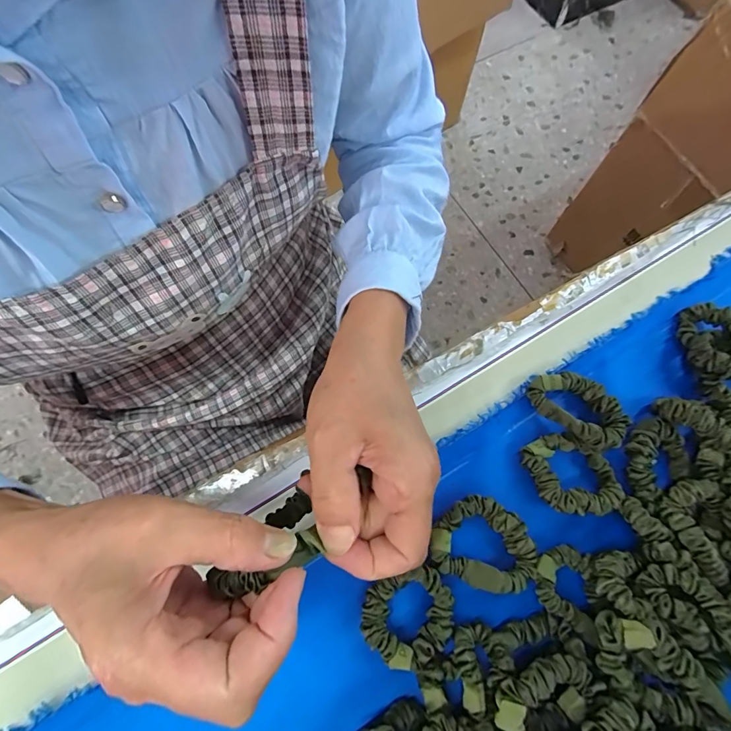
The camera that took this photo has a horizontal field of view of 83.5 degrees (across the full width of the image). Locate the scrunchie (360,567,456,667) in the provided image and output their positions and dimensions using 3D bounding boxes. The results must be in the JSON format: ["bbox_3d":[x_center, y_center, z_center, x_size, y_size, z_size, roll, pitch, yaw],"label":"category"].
[{"bbox_3d":[0.027,0.157,0.256,0.058,0.009,0.049,-17,73,-6],"label":"scrunchie"}]

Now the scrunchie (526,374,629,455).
[{"bbox_3d":[0.158,0.030,0.302,0.046,0.020,0.067,-38,76,-12],"label":"scrunchie"}]

